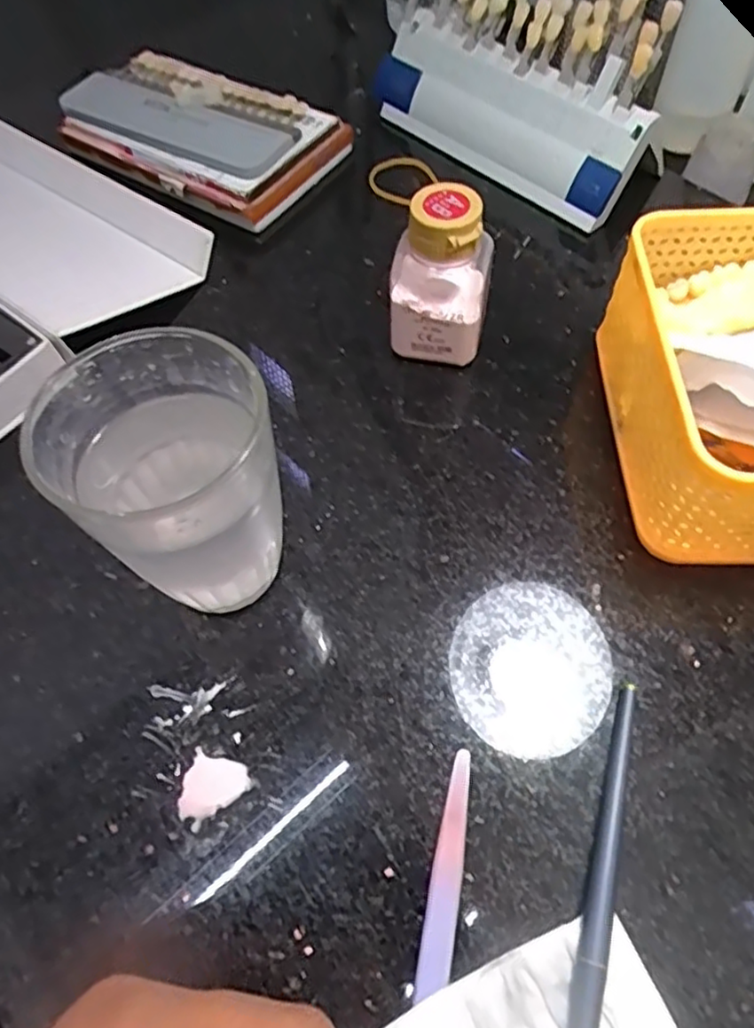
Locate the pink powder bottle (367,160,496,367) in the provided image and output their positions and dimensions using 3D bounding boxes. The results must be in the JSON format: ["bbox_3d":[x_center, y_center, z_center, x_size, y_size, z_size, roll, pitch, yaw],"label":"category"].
[{"bbox_3d":[0.025,-0.106,0.283,0.046,0.081,0.034,10,61,8],"label":"pink powder bottle"}]

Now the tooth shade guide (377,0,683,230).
[{"bbox_3d":[0.078,-0.244,0.366,0.176,0.092,0.032,43,35,23],"label":"tooth shade guide"}]

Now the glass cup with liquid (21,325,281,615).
[{"bbox_3d":[-0.065,-0.004,0.220,0.066,0.094,0.064,-1,61,2],"label":"glass cup with liquid"}]

